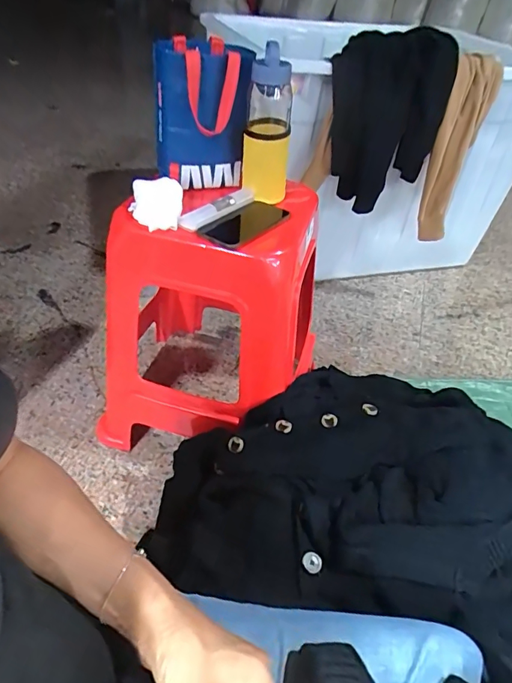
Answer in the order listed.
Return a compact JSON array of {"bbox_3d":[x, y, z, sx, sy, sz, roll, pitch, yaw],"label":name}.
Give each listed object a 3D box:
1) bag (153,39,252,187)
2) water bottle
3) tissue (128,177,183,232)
[{"bbox_3d":[-0.085,-0.351,0.734,0.151,0.210,0.094,-3,42,-10],"label":"bag"},{"bbox_3d":[0.016,-0.338,0.733,0.078,0.212,0.062,8,41,3],"label":"water bottle"},{"bbox_3d":[-0.156,-0.213,0.701,0.082,0.049,0.082,-2,42,-8],"label":"tissue"}]

